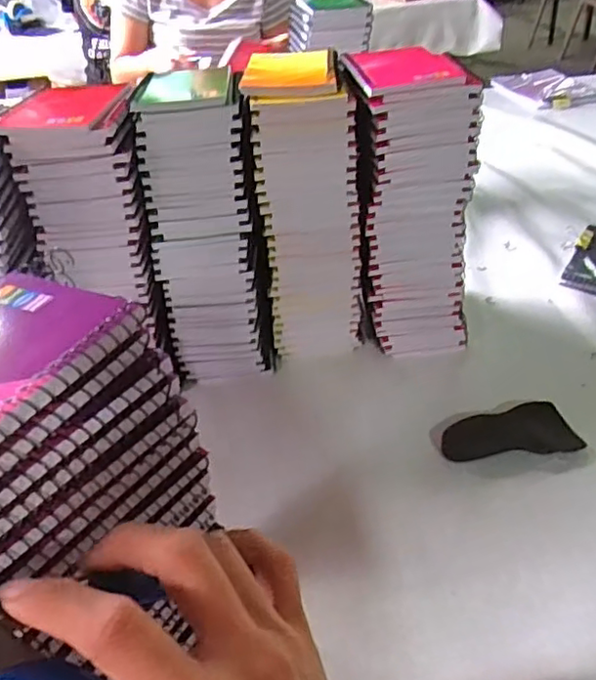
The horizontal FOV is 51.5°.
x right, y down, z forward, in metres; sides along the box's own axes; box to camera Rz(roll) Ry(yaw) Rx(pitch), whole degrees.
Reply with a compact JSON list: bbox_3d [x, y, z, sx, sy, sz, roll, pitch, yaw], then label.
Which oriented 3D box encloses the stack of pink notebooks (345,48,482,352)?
[{"bbox_3d":[0.108,-0.130,0.609,0.107,0.270,0.122,-5,37,0],"label":"stack of pink notebooks"}]

